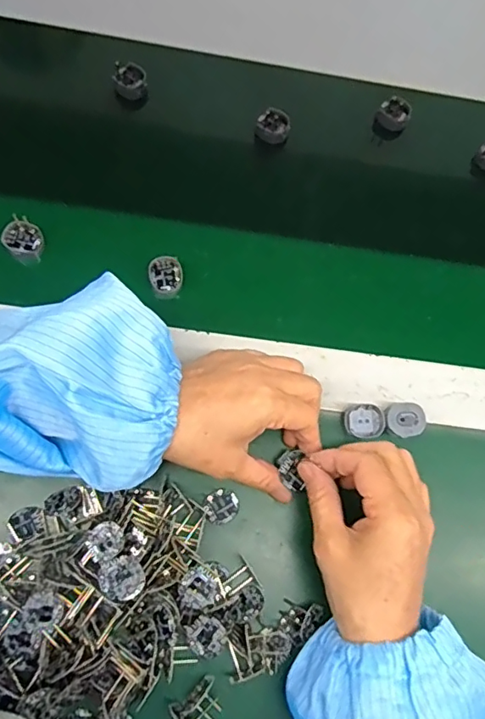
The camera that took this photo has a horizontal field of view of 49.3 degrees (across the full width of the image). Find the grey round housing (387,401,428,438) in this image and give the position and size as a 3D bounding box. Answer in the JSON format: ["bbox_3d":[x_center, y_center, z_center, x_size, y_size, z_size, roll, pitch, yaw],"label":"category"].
[{"bbox_3d":[0.121,0.045,0.395,0.028,0.017,0.029,2,74,-6],"label":"grey round housing"}]

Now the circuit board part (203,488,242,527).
[{"bbox_3d":[-0.014,0.102,0.369,0.024,0.010,0.023,2,74,-6],"label":"circuit board part"}]

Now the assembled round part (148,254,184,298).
[{"bbox_3d":[-0.060,-0.065,0.418,0.026,0.015,0.030,-9,76,-9],"label":"assembled round part"}]

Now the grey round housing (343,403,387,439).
[{"bbox_3d":[0.091,0.046,0.392,0.028,0.009,0.025,-3,75,-8],"label":"grey round housing"}]

